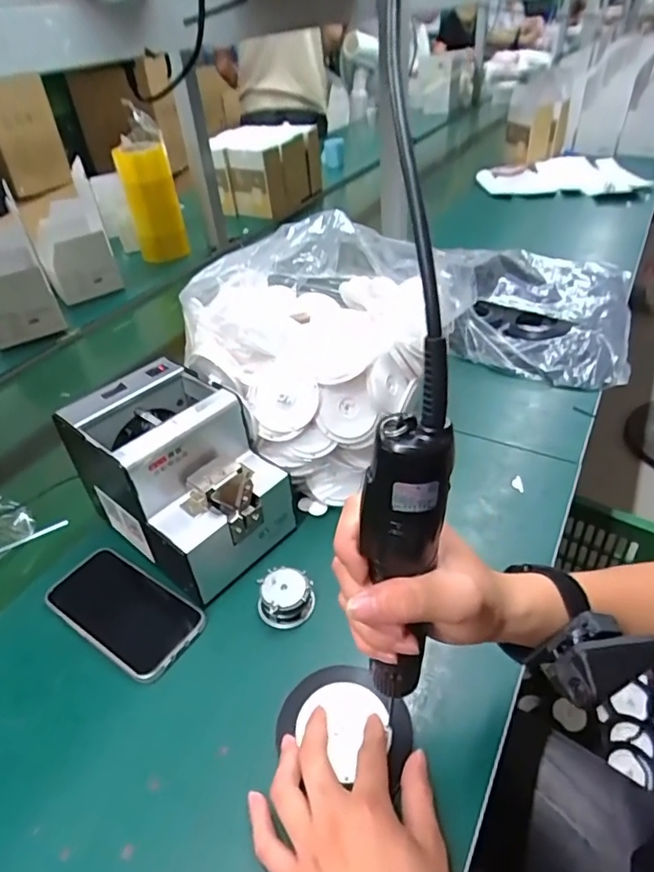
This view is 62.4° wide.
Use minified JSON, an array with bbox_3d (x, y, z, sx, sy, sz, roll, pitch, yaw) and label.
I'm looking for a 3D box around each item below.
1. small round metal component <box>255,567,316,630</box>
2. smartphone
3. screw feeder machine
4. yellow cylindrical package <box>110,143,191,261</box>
[{"bbox_3d":[-0.036,0.144,0.480,0.047,0.028,0.043,-4,39,3],"label":"small round metal component"},{"bbox_3d":[-0.182,0.156,0.488,0.147,0.016,0.075,20,45,28],"label":"smartphone"},{"bbox_3d":[-0.136,0.035,0.519,0.167,0.141,0.128,26,48,34],"label":"screw feeder machine"},{"bbox_3d":[-0.375,-0.505,1.170,0.101,0.215,0.115,-13,39,-10],"label":"yellow cylindrical package"}]

